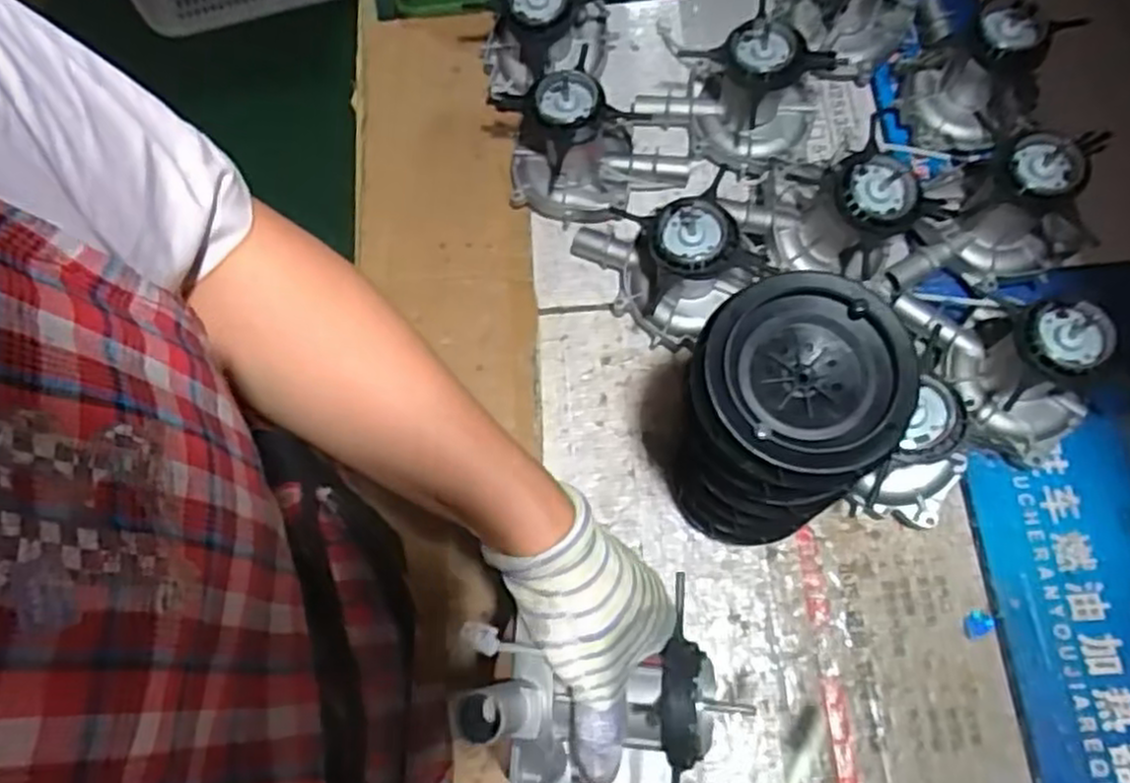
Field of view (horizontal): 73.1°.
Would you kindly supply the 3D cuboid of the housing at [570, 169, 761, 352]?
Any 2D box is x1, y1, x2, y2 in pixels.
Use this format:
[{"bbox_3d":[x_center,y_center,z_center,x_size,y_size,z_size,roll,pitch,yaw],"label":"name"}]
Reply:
[{"bbox_3d":[0.081,-0.110,0.604,0.100,0.105,0.140,-29,72,-8],"label":"housing"}]

